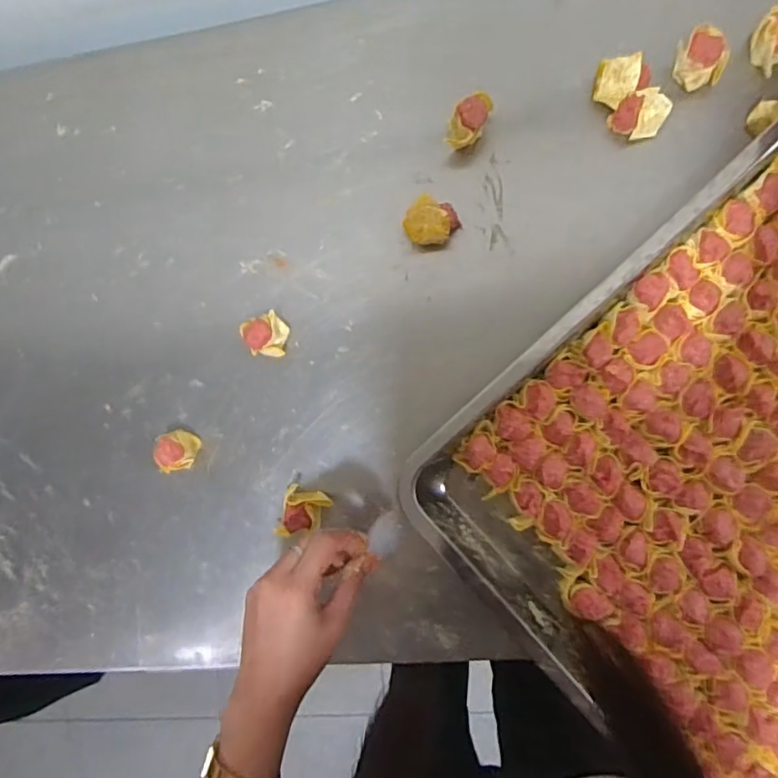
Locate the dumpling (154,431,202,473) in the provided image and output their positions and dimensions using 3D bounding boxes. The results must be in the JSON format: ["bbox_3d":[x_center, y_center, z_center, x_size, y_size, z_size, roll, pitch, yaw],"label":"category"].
[{"bbox_3d":[-0.195,0.056,0.542,0.031,0.036,0.035,-12,89,9],"label":"dumpling"}]

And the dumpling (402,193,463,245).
[{"bbox_3d":[0.037,-0.145,0.512,0.042,0.027,0.041,0,91,9],"label":"dumpling"}]

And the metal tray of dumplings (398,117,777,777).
[{"bbox_3d":[0.328,0.033,0.445,0.559,0.054,0.380,-40,85,7],"label":"metal tray of dumplings"}]

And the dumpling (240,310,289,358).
[{"bbox_3d":[-0.109,-0.046,0.527,0.032,0.033,0.036,-20,88,8],"label":"dumpling"}]

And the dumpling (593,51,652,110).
[{"bbox_3d":[0.194,-0.254,0.486,0.041,0.030,0.036,8,92,8],"label":"dumpling"}]

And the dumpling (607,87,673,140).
[{"bbox_3d":[0.209,-0.228,0.485,0.039,0.025,0.034,34,96,7],"label":"dumpling"}]

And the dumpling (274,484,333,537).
[{"bbox_3d":[-0.076,0.113,0.524,0.043,0.037,0.047,12,92,9],"label":"dumpling"}]

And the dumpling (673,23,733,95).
[{"bbox_3d":[0.254,-0.267,0.473,0.033,0.038,0.037,-12,89,9],"label":"dumpling"}]

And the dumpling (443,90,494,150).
[{"bbox_3d":[0.069,-0.230,0.502,0.029,0.040,0.047,24,95,7],"label":"dumpling"}]

